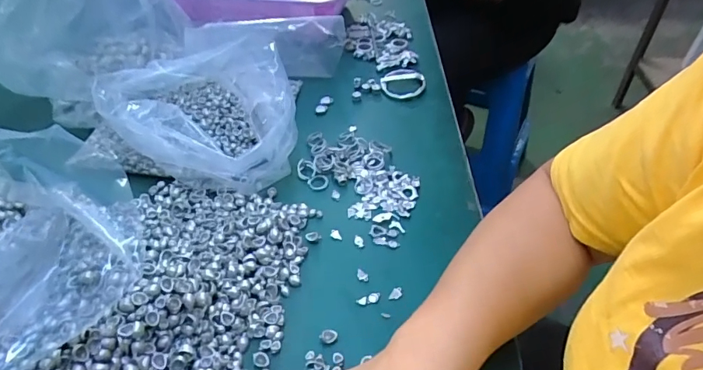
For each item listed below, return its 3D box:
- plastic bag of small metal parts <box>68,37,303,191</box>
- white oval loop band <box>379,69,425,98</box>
[{"bbox_3d":[-0.181,-0.078,0.495,0.235,0.084,0.173,-4,45,-3],"label":"plastic bag of small metal parts"},{"bbox_3d":[0.068,-0.137,0.608,0.059,0.013,0.062,-2,45,-2],"label":"white oval loop band"}]

